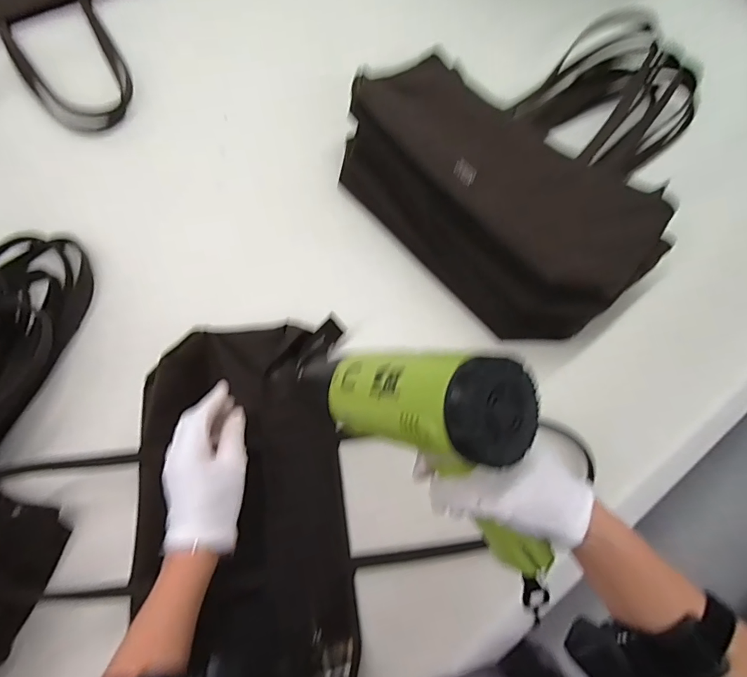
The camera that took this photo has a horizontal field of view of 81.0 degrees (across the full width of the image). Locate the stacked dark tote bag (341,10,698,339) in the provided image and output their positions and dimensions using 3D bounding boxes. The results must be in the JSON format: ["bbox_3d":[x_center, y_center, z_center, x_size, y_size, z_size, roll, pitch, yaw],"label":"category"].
[{"bbox_3d":[0.241,-0.269,0.601,0.480,0.117,0.418,-38,76,-14],"label":"stacked dark tote bag"}]

